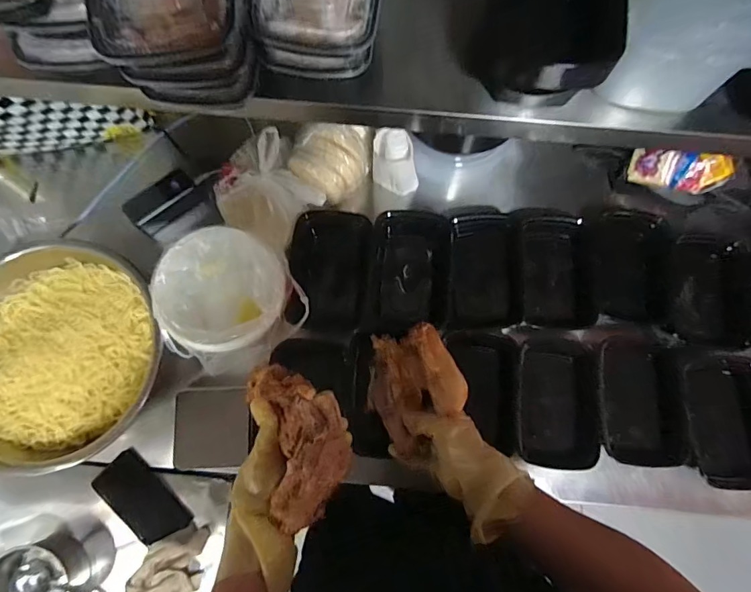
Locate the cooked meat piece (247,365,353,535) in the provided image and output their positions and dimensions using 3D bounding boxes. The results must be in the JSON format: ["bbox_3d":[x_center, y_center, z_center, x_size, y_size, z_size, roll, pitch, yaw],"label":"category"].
[{"bbox_3d":[-0.088,0.175,0.550,0.098,0.076,0.189,-18,78,-4],"label":"cooked meat piece"}]

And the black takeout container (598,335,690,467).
[{"bbox_3d":[0.464,0.178,0.756,0.153,0.053,0.223,-2,77,-1],"label":"black takeout container"}]

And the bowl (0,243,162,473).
[{"bbox_3d":[-0.531,0.089,0.719,0.357,0.118,0.343,0,77,0],"label":"bowl"}]

